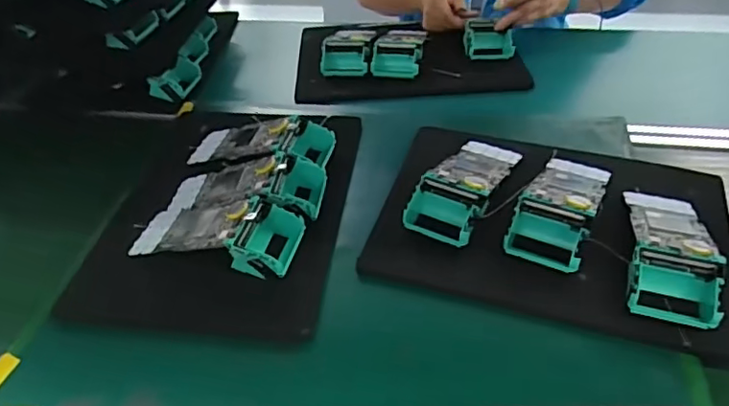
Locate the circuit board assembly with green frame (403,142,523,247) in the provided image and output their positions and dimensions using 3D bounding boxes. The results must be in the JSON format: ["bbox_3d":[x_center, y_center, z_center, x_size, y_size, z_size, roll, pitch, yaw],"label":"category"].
[{"bbox_3d":[0.112,-0.028,0.618,0.074,0.043,0.177,20,47,25],"label":"circuit board assembly with green frame"}]

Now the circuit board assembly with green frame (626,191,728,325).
[{"bbox_3d":[0.281,0.036,0.531,0.069,0.054,0.167,10,43,16],"label":"circuit board assembly with green frame"}]

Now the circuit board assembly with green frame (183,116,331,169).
[{"bbox_3d":[-0.128,-0.073,0.694,0.173,0.047,0.076,10,43,16],"label":"circuit board assembly with green frame"}]

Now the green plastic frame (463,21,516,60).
[{"bbox_3d":[0.193,-0.251,0.885,0.079,0.044,0.044,-2,42,2],"label":"green plastic frame"}]

